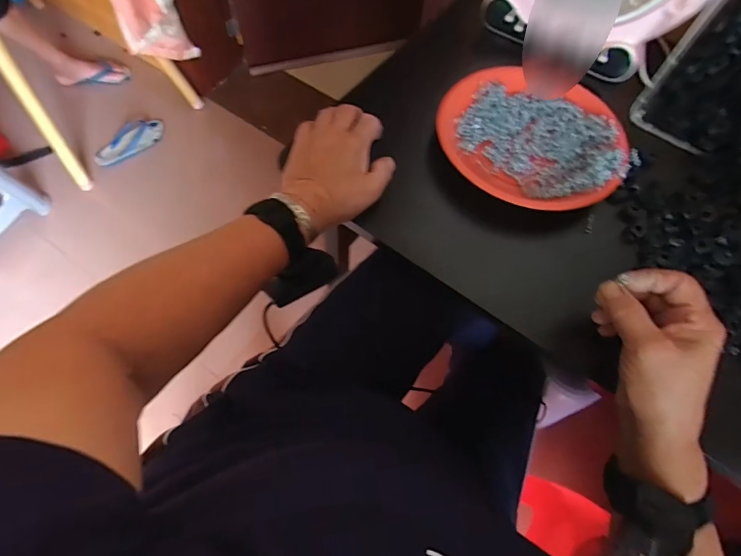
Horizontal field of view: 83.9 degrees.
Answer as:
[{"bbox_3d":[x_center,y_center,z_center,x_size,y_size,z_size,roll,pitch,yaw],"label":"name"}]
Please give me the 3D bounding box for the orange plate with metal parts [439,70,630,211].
[{"bbox_3d":[0.169,-0.152,0.441,0.191,0.029,0.161,22,65,7],"label":"orange plate with metal parts"}]

